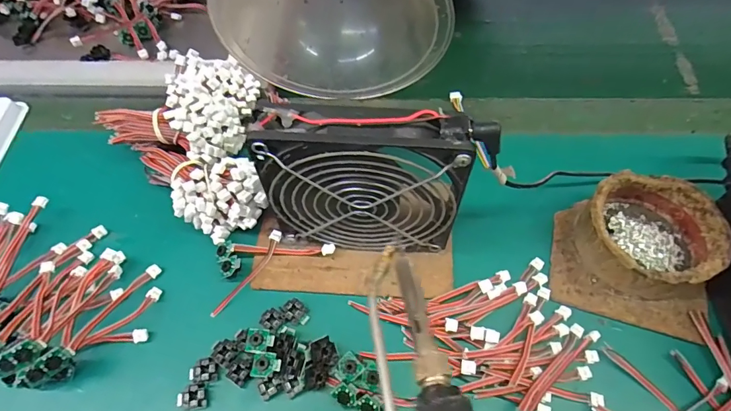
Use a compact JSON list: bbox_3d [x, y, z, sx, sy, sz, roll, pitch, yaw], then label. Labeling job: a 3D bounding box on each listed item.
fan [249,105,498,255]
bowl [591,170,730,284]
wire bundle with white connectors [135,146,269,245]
[{"bbox_3d":[0.002,-0.008,0.263,0.124,0.127,0.027,3,60,3],"label":"fan"},{"bbox_3d":[0.195,0.019,0.292,0.079,0.041,0.080,0,60,1],"label":"bowl"},{"bbox_3d":[-0.130,-0.017,0.319,0.113,0.041,0.054,28,64,16],"label":"wire bundle with white connectors"}]

